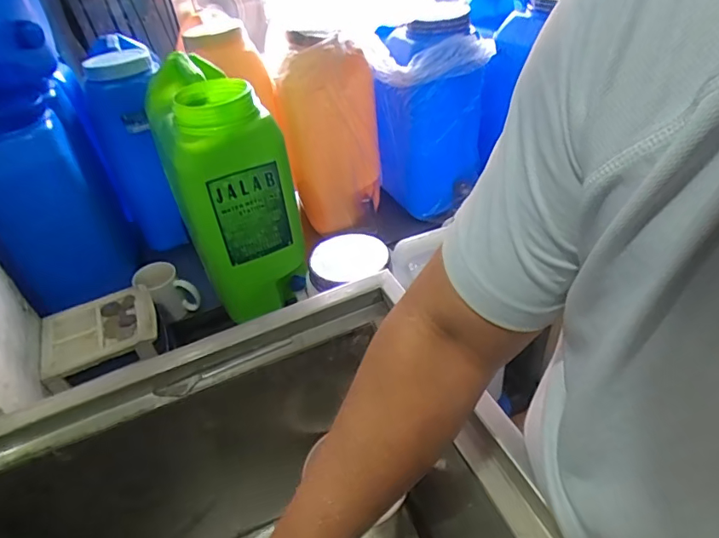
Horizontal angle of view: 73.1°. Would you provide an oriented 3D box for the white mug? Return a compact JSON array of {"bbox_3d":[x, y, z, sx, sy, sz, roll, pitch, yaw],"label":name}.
[{"bbox_3d":[-0.366,0.040,0.930,0.103,0.094,0.069,-18,42,-12],"label":"white mug"}]

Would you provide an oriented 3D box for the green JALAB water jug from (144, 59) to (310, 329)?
[{"bbox_3d":[-0.234,-0.149,0.856,0.162,0.369,0.271,-24,44,-19],"label":"green JALAB water jug"}]

